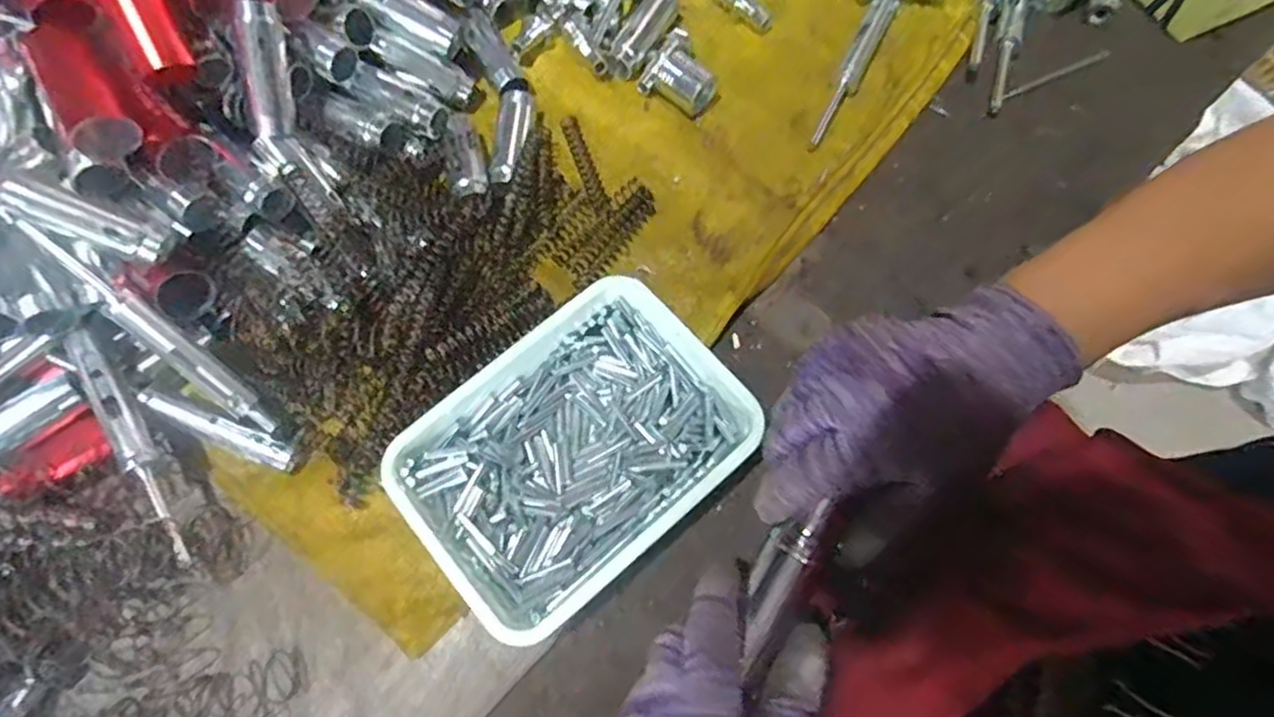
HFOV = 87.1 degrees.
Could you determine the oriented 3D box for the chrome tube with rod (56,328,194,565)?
[{"bbox_3d":[-0.269,0.041,0.354,0.019,0.012,0.145,-38,76,-11],"label":"chrome tube with rod"}]

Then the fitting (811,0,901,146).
[{"bbox_3d":[0.155,-0.209,0.467,0.015,0.013,0.149,26,74,8],"label":"fitting"}]

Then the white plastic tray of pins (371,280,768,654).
[{"bbox_3d":[-0.034,0.048,0.365,0.173,0.040,0.130,-40,76,-12],"label":"white plastic tray of pins"}]

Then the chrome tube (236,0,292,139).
[{"bbox_3d":[-0.211,-0.163,0.380,0.019,0.016,0.070,5,114,2],"label":"chrome tube"}]

